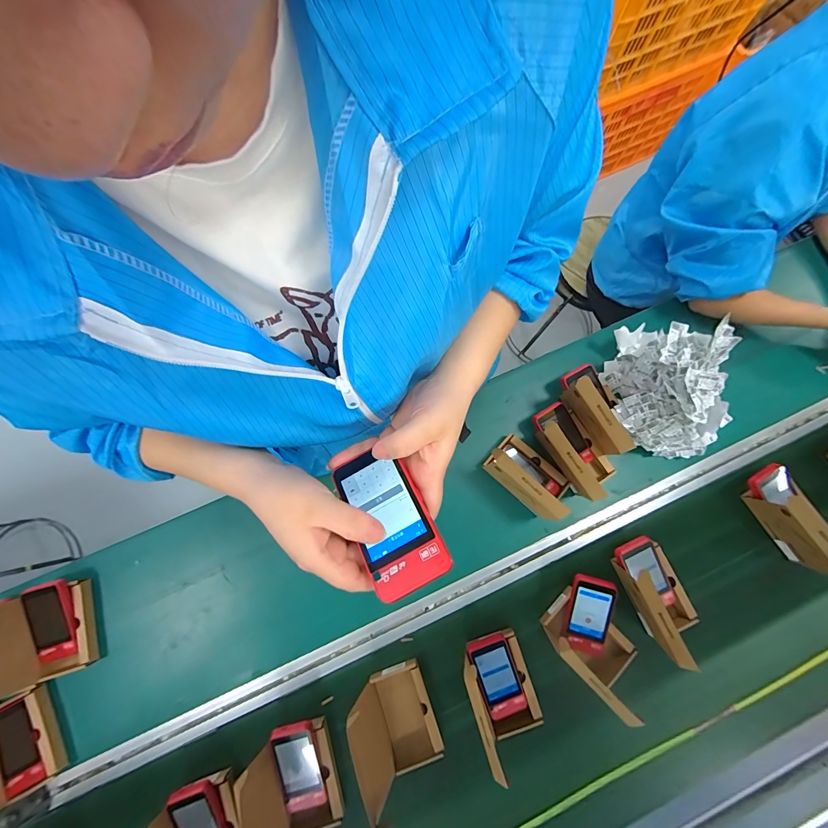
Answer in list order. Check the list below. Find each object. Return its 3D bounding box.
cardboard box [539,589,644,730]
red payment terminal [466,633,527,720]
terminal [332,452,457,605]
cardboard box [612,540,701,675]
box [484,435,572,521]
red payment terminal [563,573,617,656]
[{"bbox_3d":[0.284,0.362,0.557,0.145,0.094,0.095,43,80,11],"label":"cardboard box"},{"bbox_3d":[0.134,0.425,0.589,0.063,0.022,0.125,-21,89,-4],"label":"red payment terminal"},{"bbox_3d":[-0.024,0.083,0.302,0.060,0.014,0.122,-30,61,-6],"label":"terminal"},{"bbox_3d":[0.399,0.291,0.573,0.098,0.117,0.139,-23,76,-5],"label":"cardboard box"},{"bbox_3d":[0.194,0.100,0.610,0.133,0.116,0.086,42,80,11],"label":"box"},{"bbox_3d":[0.282,0.327,0.593,0.065,0.028,0.127,7,96,3],"label":"red payment terminal"}]

